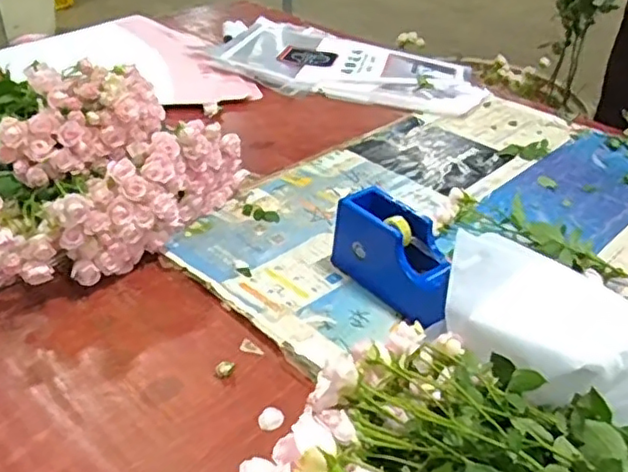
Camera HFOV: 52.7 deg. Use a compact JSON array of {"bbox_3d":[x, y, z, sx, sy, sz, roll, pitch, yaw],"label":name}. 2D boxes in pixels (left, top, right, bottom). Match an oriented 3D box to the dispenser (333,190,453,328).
[{"bbox_3d":[0.109,0.029,0.820,0.074,0.109,0.198,-24,42,-32],"label":"dispenser"}]

